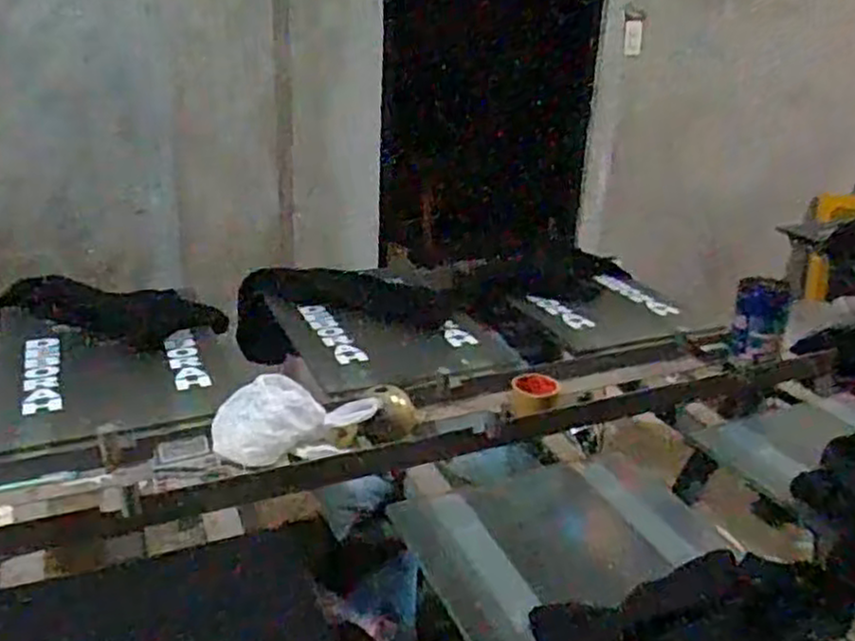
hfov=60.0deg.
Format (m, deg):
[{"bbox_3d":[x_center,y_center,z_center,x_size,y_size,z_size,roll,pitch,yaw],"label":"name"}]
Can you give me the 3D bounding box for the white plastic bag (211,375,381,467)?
[{"bbox_3d":[-0.202,0.148,1.135,0.247,0.086,0.109,-3,24,-14],"label":"white plastic bag"}]

